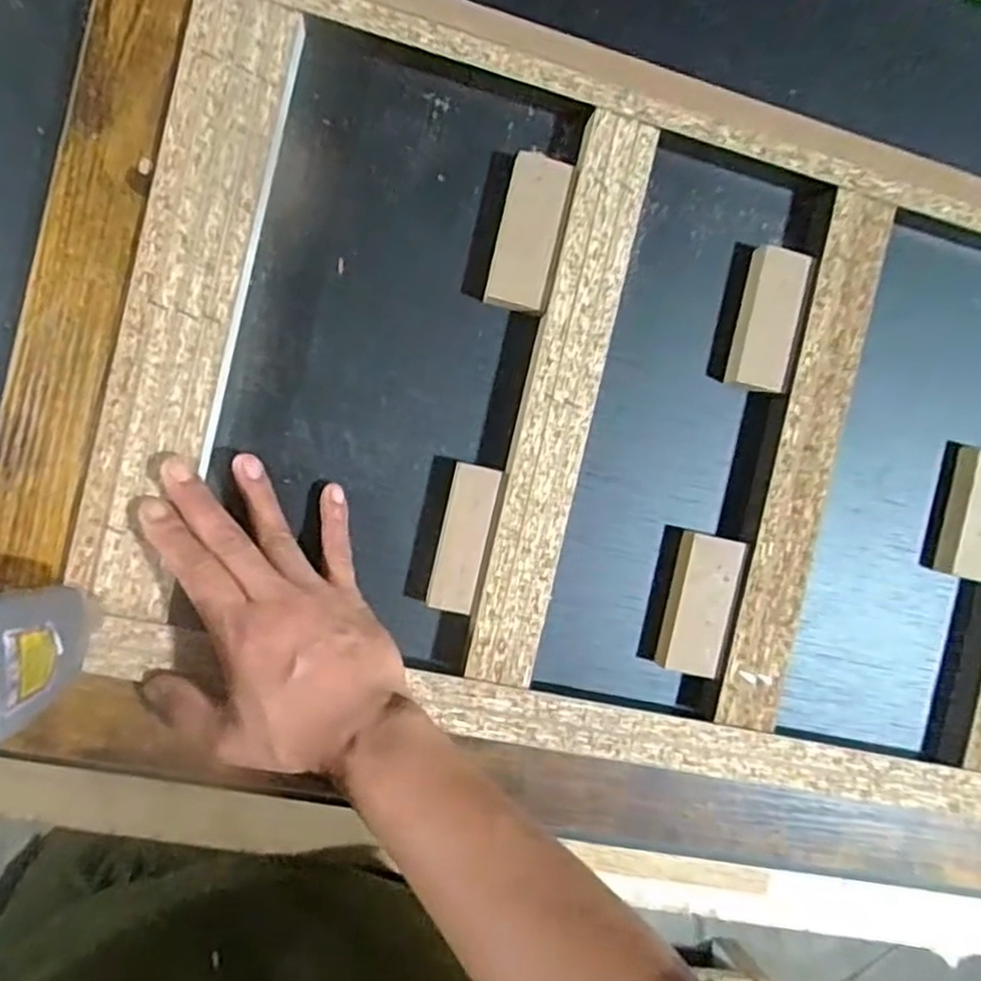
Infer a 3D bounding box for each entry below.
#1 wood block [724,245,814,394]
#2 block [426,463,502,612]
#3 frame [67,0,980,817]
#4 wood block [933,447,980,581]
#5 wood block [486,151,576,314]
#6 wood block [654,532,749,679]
[{"bbox_3d":[0.160,-0.098,0.417,0.030,0.017,0.079,12,91,-10],"label":"wood block"},{"bbox_3d":[-0.015,0.026,0.397,0.025,0.017,0.079,13,91,-10],"label":"block"},{"bbox_3d":[0.094,-0.039,0.403,0.560,0.018,0.378,12,89,-8],"label":"frame"},{"bbox_3d":[0.299,0.015,0.442,0.034,0.020,0.078,11,91,-10],"label":"wood block"},{"bbox_3d":[0.021,-0.139,0.392,0.031,0.017,0.082,13,91,-10],"label":"wood block"},{"bbox_3d":[0.122,0.066,0.423,0.035,0.019,0.080,12,91,-10],"label":"wood block"}]

